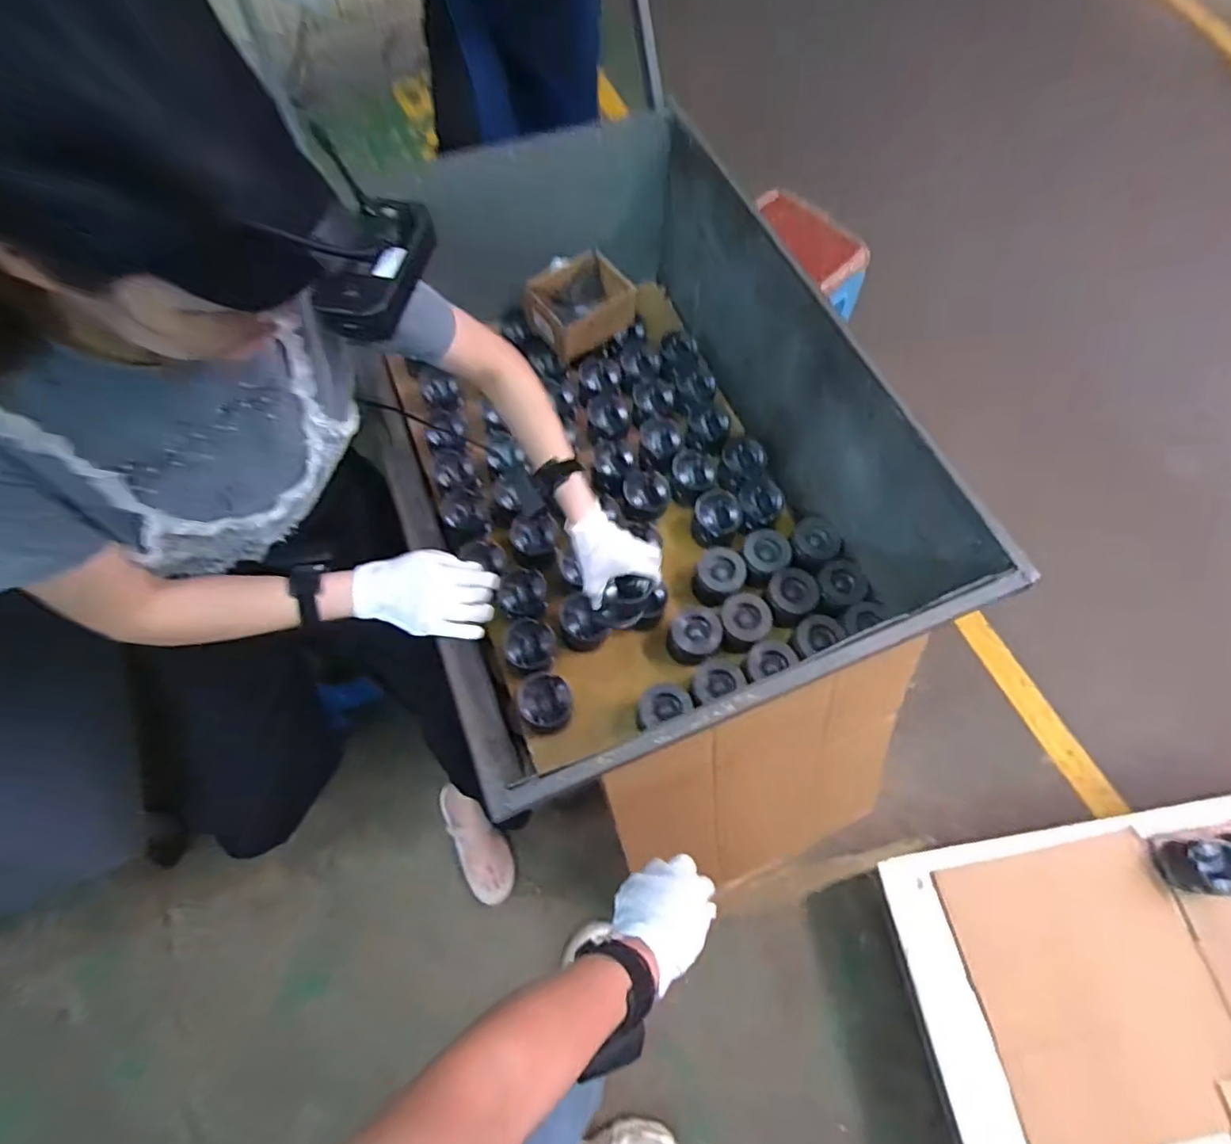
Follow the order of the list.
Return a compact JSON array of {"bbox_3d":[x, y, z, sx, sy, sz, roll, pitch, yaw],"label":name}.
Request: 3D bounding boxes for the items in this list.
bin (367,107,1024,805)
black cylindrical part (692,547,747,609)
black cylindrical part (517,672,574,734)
[{"bbox_3d":[-0.028,-0.264,1.160,0.785,0.468,1.195,-21,68,-11],"label":"bin"},{"bbox_3d":[0.199,0.011,1.167,0.086,0.090,0.086,1,65,-2],"label":"black cylindrical part"},{"bbox_3d":[-0.119,0.233,1.063,0.090,0.110,0.085,11,65,3],"label":"black cylindrical part"}]

